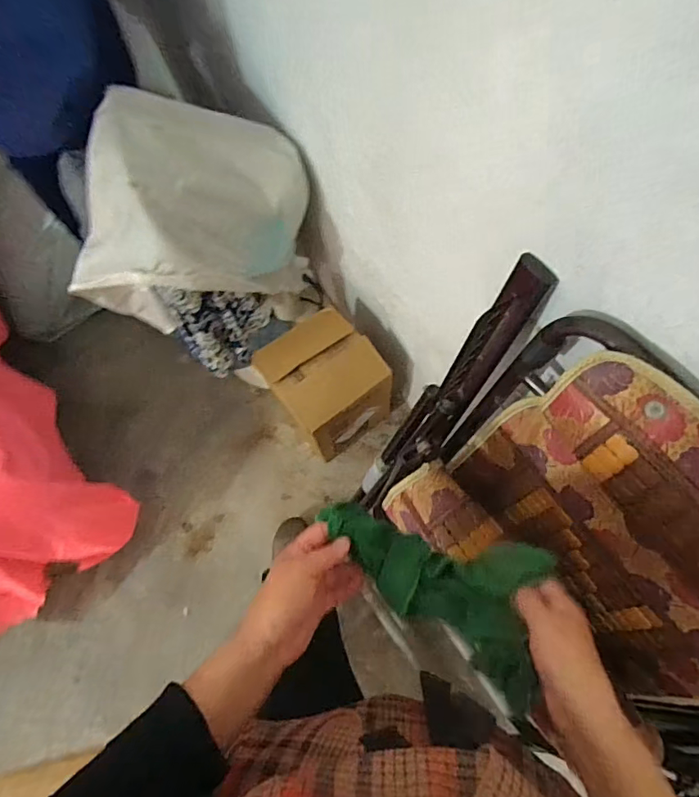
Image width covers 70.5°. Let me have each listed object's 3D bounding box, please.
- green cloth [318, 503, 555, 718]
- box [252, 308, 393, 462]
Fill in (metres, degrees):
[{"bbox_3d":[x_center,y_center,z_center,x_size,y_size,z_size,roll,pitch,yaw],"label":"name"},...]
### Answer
[{"bbox_3d":[0.087,0.165,0.471,0.240,0.042,0.127,29,72,10],"label":"green cloth"},{"bbox_3d":[-0.060,-0.017,1.235,0.232,0.366,0.234,-38,72,-12],"label":"box"}]

